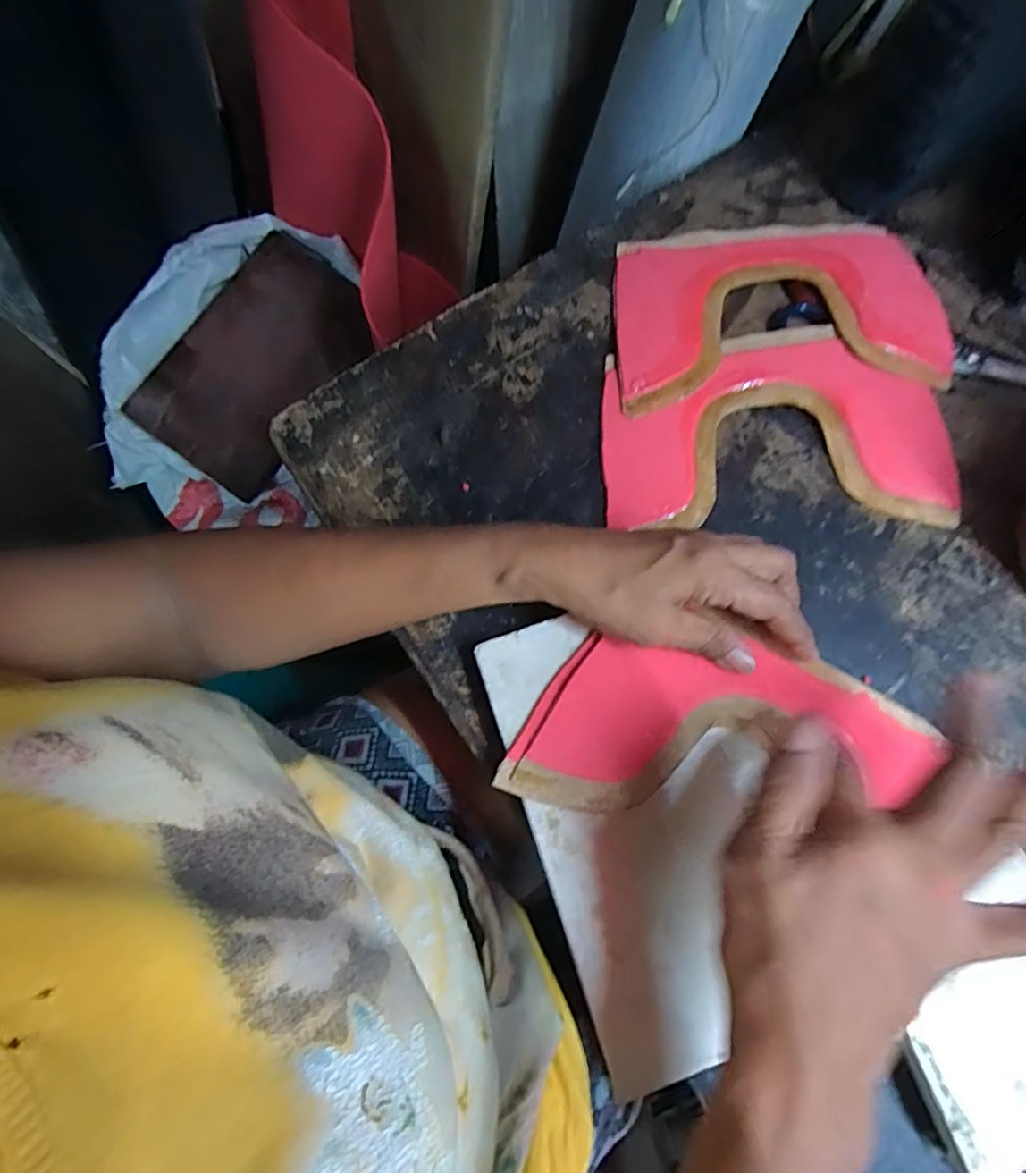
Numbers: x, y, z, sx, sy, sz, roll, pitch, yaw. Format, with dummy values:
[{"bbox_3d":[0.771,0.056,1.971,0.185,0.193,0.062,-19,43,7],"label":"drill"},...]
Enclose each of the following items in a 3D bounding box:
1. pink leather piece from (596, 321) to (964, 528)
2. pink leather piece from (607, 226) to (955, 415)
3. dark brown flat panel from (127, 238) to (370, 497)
[{"bbox_3d":[0.168,-0.103,0.370,0.217,0.012,0.131,-1,75,2],"label":"pink leather piece"},{"bbox_3d":[0.174,-0.190,0.386,0.210,0.016,0.139,-5,75,1],"label":"pink leather piece"},{"bbox_3d":[-0.297,-0.255,0.665,0.192,0.034,0.275,43,89,7],"label":"dark brown flat panel"}]

